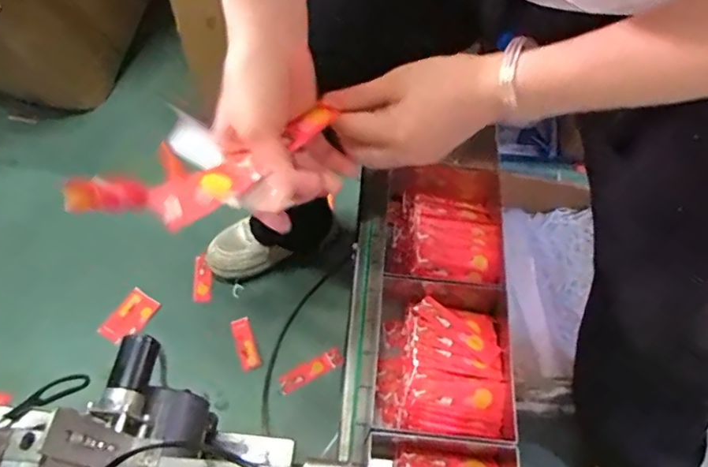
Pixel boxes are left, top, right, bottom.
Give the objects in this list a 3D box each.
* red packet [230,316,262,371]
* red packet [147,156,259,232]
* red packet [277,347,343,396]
[{"bbox_3d":[-0.187,0.188,0.893,0.033,0.018,0.094,-18,61,-12],"label":"red packet"},{"bbox_3d":[-0.098,-0.029,0.343,0.027,0.015,0.071,38,51,19],"label":"red packet"},{"bbox_3d":[-0.074,0.230,0.875,0.113,0.011,0.031,-25,63,-16],"label":"red packet"}]

